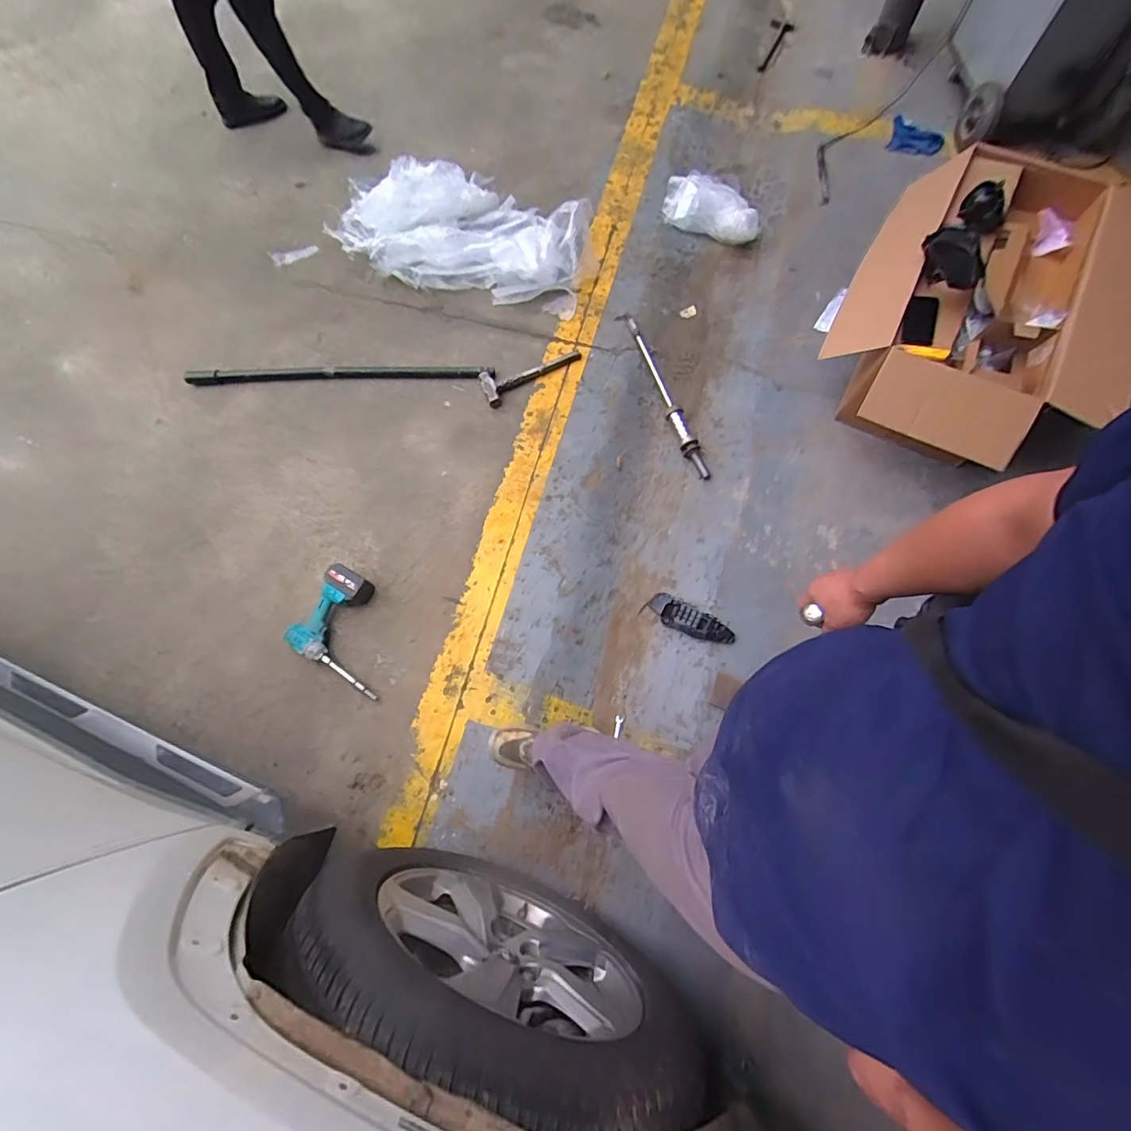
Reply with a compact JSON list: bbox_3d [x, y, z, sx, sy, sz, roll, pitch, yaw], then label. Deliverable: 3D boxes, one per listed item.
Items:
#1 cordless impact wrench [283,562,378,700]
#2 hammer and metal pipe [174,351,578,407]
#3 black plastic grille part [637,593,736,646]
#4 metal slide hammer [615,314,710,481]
[{"bbox_3d":[-0.581,0.169,1.401,0.300,0.092,0.257,29,74,9],"label":"cordless impact wrench"},{"bbox_3d":[-0.580,-0.590,1.659,1.252,0.043,0.204,-4,71,-1],"label":"hammer and metal pipe"},{"bbox_3d":[0.337,0.147,1.406,0.259,0.030,0.084,25,72,24],"label":"black plastic grille part"},{"bbox_3d":[0.316,-0.557,1.636,0.069,0.056,0.635,-20,72,-3],"label":"metal slide hammer"}]

